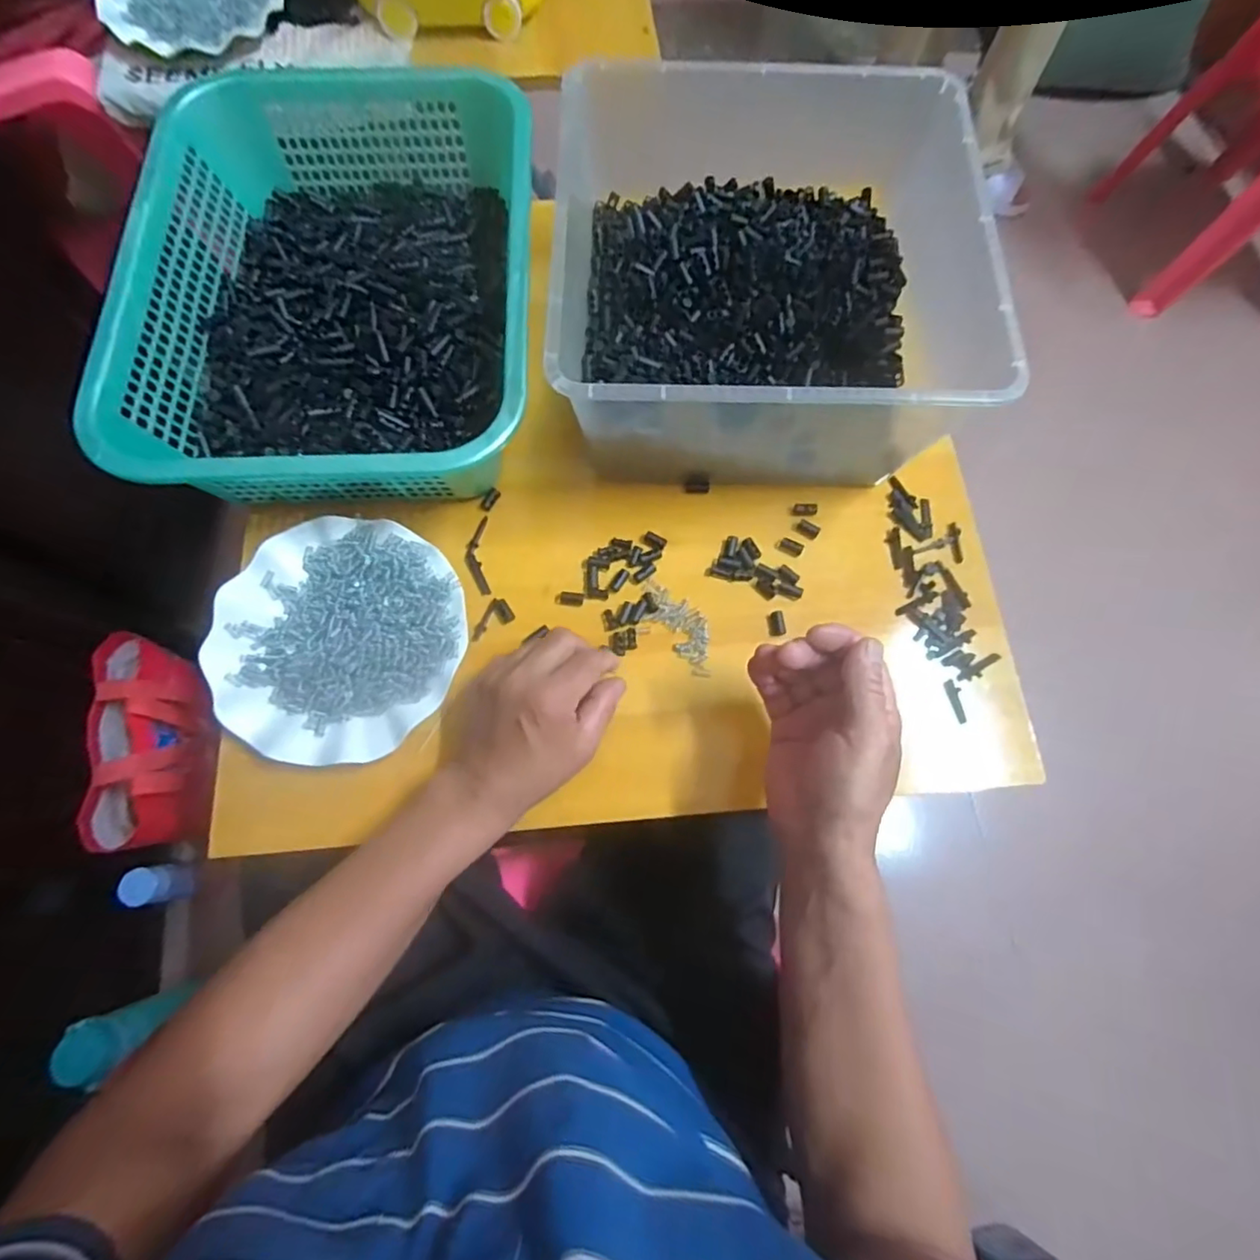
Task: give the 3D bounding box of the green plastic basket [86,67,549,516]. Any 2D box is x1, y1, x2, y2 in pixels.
[{"bbox_3d":[-0.227,-0.281,0.486,0.295,0.088,0.393,-1,73,-2],"label":"green plastic basket"}]

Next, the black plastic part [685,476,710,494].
[{"bbox_3d":[0.057,-0.121,0.498,0.020,0.011,0.010,1,73,-1],"label":"black plastic part"}]

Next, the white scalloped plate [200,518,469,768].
[{"bbox_3d":[-0.214,0.004,0.442,0.175,0.023,0.183,0,73,-1],"label":"white scalloped plate"}]

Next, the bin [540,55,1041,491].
[{"bbox_3d":[0.096,-0.265,0.471,0.289,0.144,0.303,1,73,-1],"label":"bin"}]

